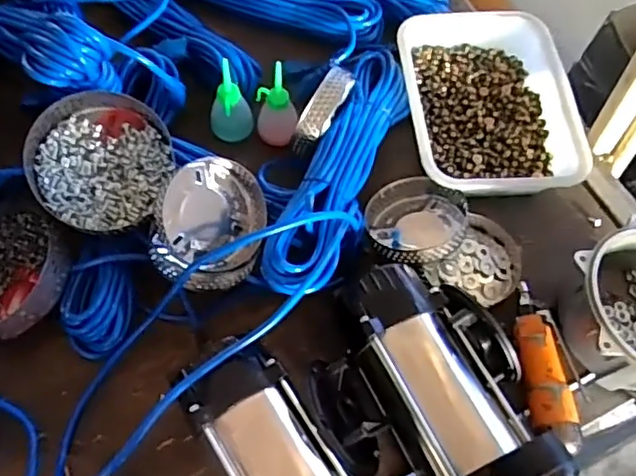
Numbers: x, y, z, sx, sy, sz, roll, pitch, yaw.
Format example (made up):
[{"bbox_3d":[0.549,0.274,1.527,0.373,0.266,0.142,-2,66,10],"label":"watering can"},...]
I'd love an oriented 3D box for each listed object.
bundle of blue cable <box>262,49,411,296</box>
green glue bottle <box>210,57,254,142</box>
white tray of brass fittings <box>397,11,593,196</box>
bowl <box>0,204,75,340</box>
[{"bbox_3d":[0.032,-0.085,0.635,0.073,0.065,0.346,20,64,7],"label":"bundle of blue cable"},{"bbox_3d":[-0.099,-0.153,0.689,0.045,0.091,0.041,34,66,13],"label":"green glue bottle"},{"bbox_3d":[0.196,-0.158,0.722,0.186,0.055,0.252,-3,63,-5],"label":"white tray of brass fittings"},{"bbox_3d":[-0.311,0.030,0.592,0.133,0.052,0.127,1,63,-3],"label":"bowl"}]

